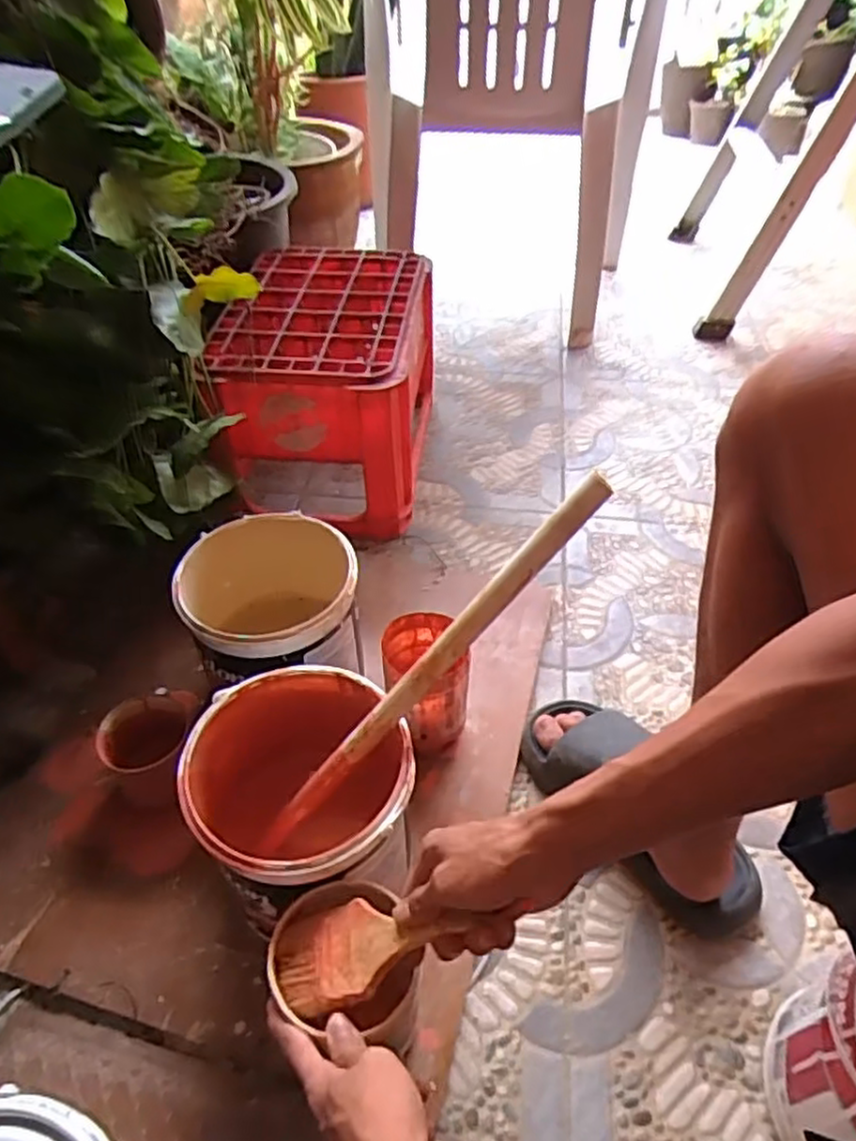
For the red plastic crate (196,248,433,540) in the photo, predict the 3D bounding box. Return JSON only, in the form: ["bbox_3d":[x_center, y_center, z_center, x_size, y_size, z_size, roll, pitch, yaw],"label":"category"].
[{"bbox_3d":[-0.145,-0.274,1.101,0.269,0.266,0.401,4,44,4],"label":"red plastic crate"}]

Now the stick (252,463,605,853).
[{"bbox_3d":[-0.011,0.092,0.577,0.023,0.433,0.023,20,30,-42],"label":"stick"}]

